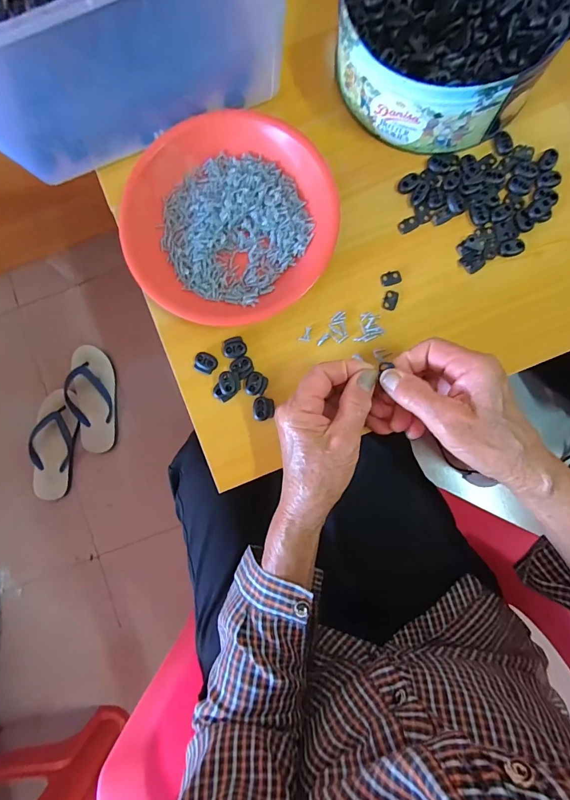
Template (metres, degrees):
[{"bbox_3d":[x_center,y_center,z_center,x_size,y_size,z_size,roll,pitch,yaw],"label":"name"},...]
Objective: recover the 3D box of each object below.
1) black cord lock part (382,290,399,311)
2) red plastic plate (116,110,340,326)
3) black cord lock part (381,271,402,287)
[{"bbox_3d":[0.098,-0.092,0.364,0.012,0.004,0.018,19,87,5],"label":"black cord lock part"},{"bbox_3d":[-0.059,-0.172,0.370,0.185,0.025,0.204,-42,85,0],"label":"red plastic plate"},{"bbox_3d":[0.099,-0.113,0.366,0.019,0.004,0.012,-12,85,3],"label":"black cord lock part"}]

